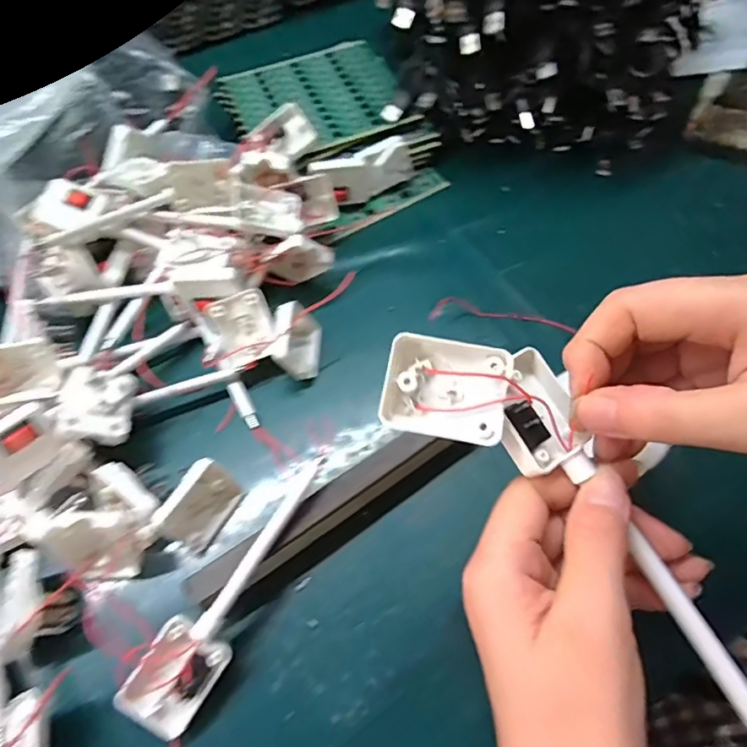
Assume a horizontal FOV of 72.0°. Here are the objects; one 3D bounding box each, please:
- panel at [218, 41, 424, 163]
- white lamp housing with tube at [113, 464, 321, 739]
[{"bbox_3d":[-0.055,-0.263,0.489,0.156,0.006,0.142,-22,63,-8],"label":"panel"},{"bbox_3d":[-0.072,0.118,0.283,0.035,0.035,0.151,31,67,17],"label":"white lamp housing with tube"}]

